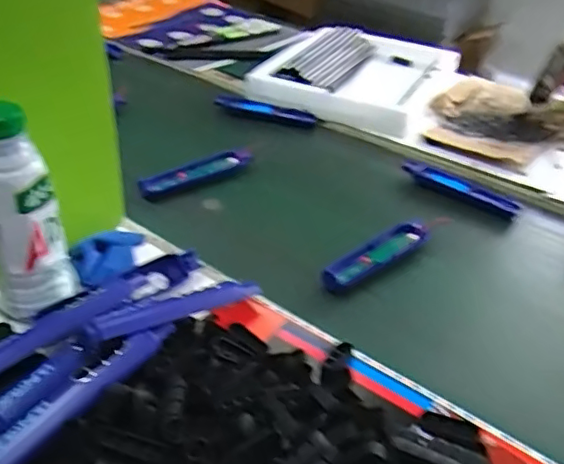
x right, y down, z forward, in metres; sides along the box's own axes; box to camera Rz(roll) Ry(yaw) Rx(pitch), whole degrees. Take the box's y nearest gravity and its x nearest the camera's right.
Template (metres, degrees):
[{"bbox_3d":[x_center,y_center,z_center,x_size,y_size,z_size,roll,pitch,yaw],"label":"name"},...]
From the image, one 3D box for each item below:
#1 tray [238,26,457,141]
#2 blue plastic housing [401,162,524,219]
[{"bbox_3d":[0.143,-0.302,1.116,0.303,0.063,0.424,18,35,20],"label":"tray"},{"bbox_3d":[0.247,-0.060,0.818,0.162,0.021,0.035,27,41,29],"label":"blue plastic housing"}]

